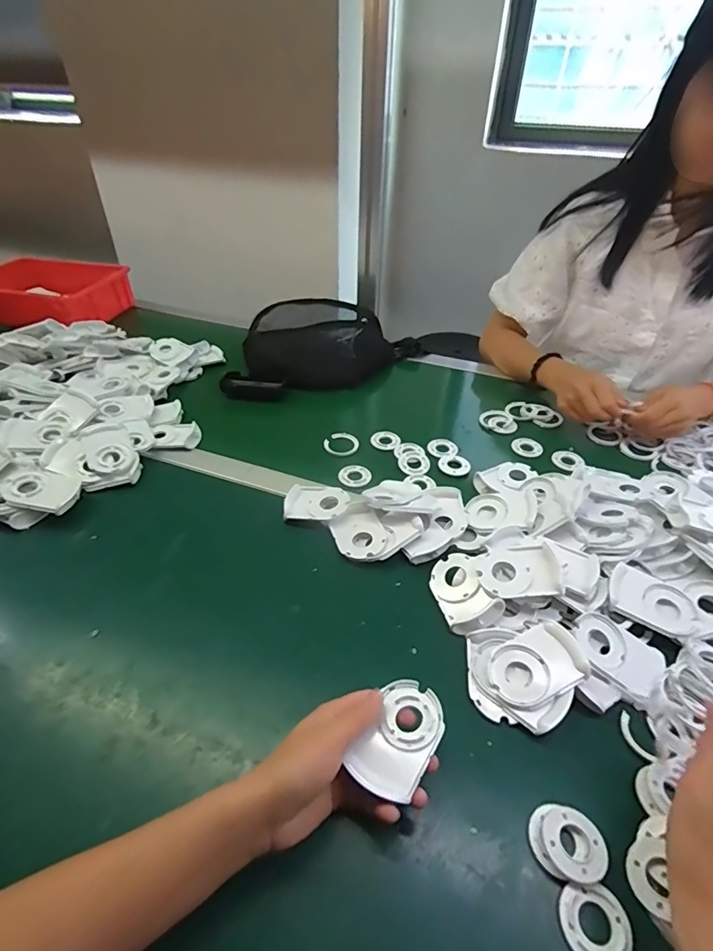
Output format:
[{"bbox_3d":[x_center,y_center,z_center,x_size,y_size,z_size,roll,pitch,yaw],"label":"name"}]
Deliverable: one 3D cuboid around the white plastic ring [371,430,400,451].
[{"bbox_3d":[0.048,-0.057,0.745,0.042,0.006,0.047,28,47,28],"label":"white plastic ring"}]

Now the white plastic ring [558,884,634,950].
[{"bbox_3d":[0.160,0.300,0.315,0.044,0.004,0.041,1,40,-1],"label":"white plastic ring"}]

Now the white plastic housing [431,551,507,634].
[{"bbox_3d":[0.112,0.123,0.503,0.056,0.018,0.087,-33,45,8],"label":"white plastic housing"}]

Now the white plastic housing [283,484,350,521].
[{"bbox_3d":[-0.051,0.033,0.613,0.082,0.011,0.064,1,40,0],"label":"white plastic housing"}]

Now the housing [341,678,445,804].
[{"bbox_3d":[0.033,0.196,0.360,0.053,0.007,0.083,27,48,26],"label":"housing"}]

